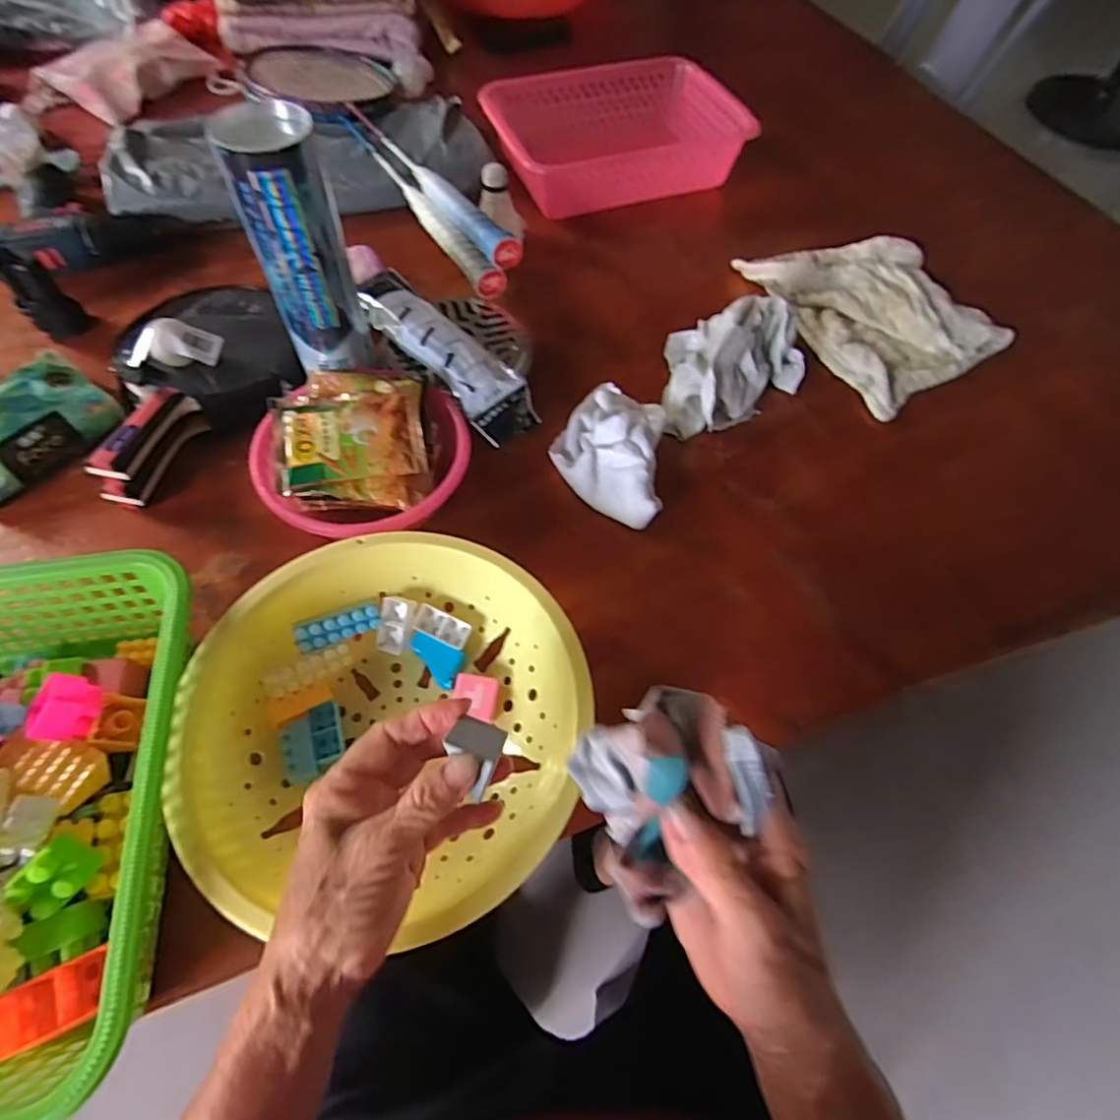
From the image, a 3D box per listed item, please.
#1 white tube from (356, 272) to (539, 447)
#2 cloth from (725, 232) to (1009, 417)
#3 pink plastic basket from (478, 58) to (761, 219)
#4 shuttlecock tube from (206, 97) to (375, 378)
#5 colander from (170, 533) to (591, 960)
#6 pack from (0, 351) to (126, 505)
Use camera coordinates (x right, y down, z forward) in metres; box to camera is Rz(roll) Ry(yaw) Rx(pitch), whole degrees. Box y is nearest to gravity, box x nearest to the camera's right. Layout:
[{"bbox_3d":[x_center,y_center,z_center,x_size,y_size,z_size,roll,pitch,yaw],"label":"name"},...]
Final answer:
[{"bbox_3d":[-0.106,-0.190,0.550,0.059,0.025,0.228,-36,68,-20],"label":"white tube"},{"bbox_3d":[0.339,-0.282,0.651,0.194,0.029,0.238,-29,66,-17],"label":"cloth"},{"bbox_3d":[0.067,-0.540,0.767,0.303,0.071,0.208,-16,62,-10],"label":"pink plastic basket"},{"bbox_3d":[-0.198,-0.230,0.472,0.065,0.199,0.058,-19,63,-12],"label":"shuttlecock tube"},{"bbox_3d":[-0.109,0.106,0.400,0.246,0.069,0.244,-8,61,-6],"label":"colander"},{"bbox_3d":[-0.457,-0.111,0.509,0.076,0.062,0.132,35,66,16],"label":"pack"}]

